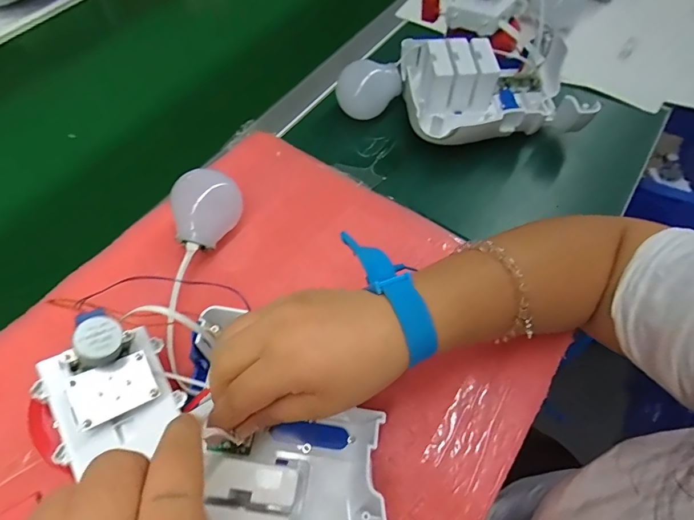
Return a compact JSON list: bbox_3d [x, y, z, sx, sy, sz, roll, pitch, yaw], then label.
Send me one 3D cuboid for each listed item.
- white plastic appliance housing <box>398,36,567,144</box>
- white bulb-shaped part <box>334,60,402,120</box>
[{"bbox_3d":[0.156,-0.181,0.444,0.186,0.068,0.144,-1,62,0],"label":"white plastic appliance housing"},{"bbox_3d":[0.023,-0.192,0.458,0.065,0.051,0.052,-38,68,-18],"label":"white bulb-shaped part"}]

